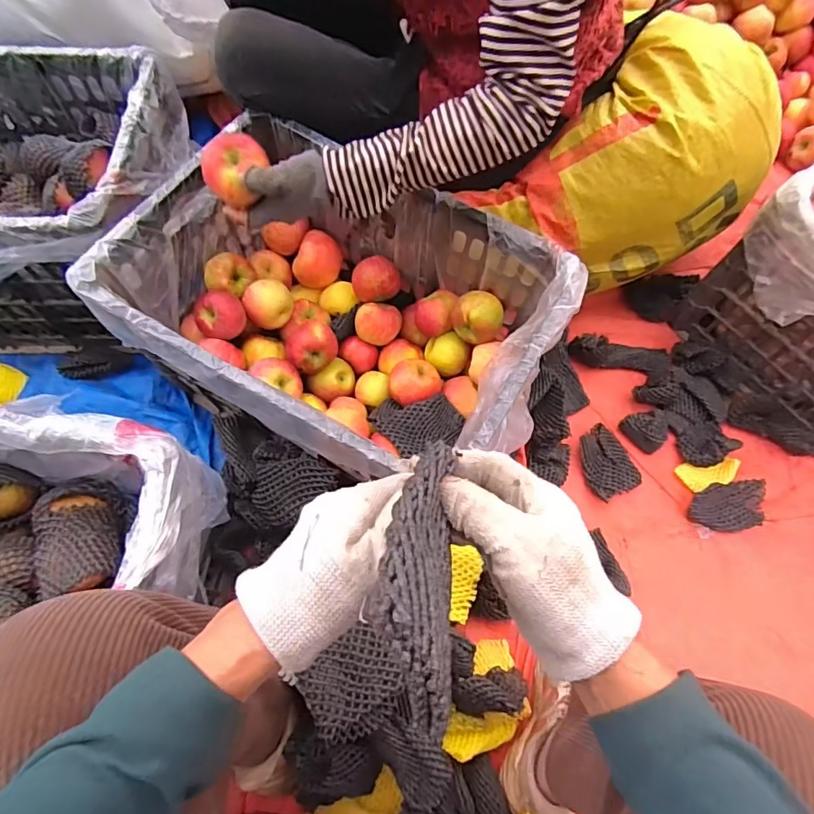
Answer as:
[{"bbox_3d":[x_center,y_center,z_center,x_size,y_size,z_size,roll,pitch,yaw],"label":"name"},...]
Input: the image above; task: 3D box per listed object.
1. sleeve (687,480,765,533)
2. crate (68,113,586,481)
[{"bbox_3d":[0.499,0.156,0.765,0.118,0.026,0.069,-8,66,-4],"label":"sleeve"},{"bbox_3d":[-0.074,-0.105,0.657,0.495,0.240,0.339,27,68,11],"label":"crate"}]

